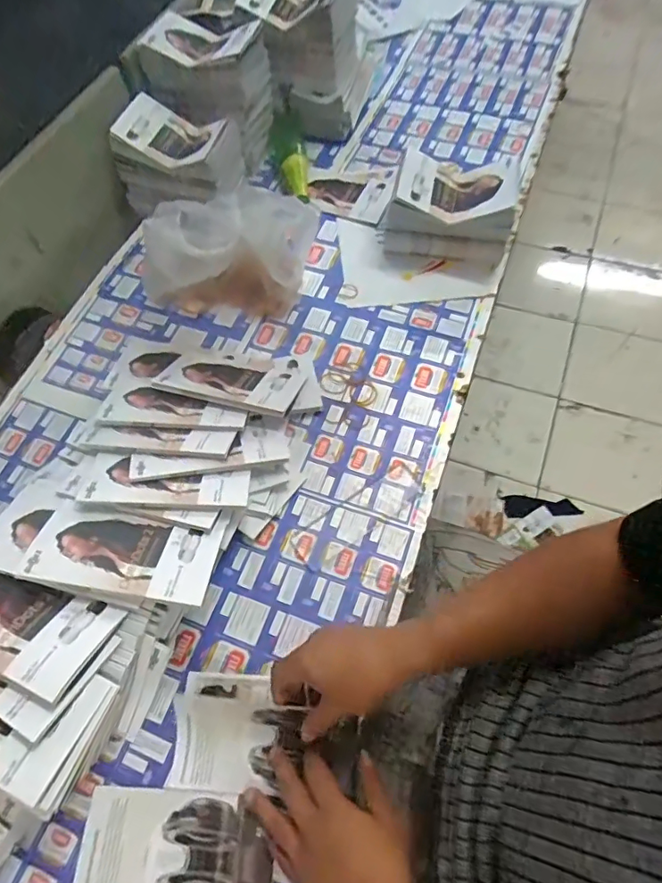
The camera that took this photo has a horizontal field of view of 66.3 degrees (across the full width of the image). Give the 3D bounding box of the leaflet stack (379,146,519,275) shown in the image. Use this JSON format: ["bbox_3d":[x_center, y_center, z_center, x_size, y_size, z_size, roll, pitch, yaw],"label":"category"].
[{"bbox_3d":[0.171,-0.346,0.751,0.192,0.134,0.108,13,64,10],"label":"leaflet stack"}]

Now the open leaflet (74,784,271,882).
[{"bbox_3d":[-0.141,0.374,0.456,0.173,0.006,0.099,1,59,5],"label":"open leaflet"}]

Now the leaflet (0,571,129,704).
[{"bbox_3d":[-0.295,0.162,0.470,0.171,0.011,0.085,21,46,9],"label":"leaflet"}]

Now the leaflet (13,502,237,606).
[{"bbox_3d":[-0.205,0.109,0.513,0.178,0.011,0.100,8,40,-5],"label":"leaflet"}]

